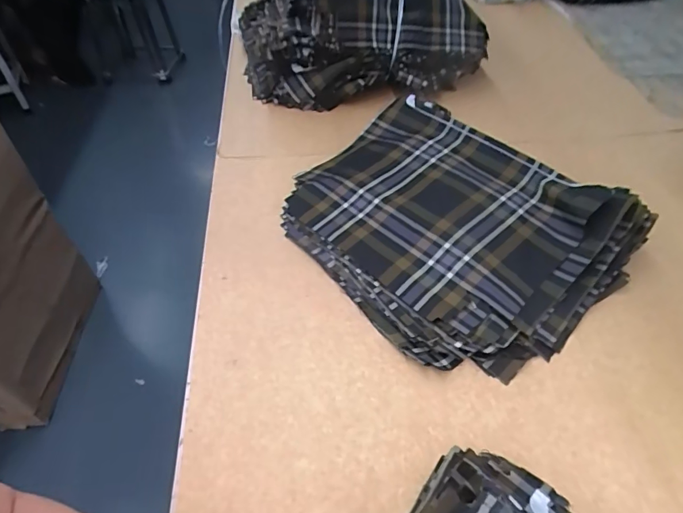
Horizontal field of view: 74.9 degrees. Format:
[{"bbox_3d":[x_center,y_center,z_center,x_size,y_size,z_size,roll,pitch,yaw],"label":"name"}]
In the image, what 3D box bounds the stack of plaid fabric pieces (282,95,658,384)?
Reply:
[{"bbox_3d":[0.120,-0.053,0.558,0.311,0.070,0.398,-32,55,-26],"label":"stack of plaid fabric pieces"}]

